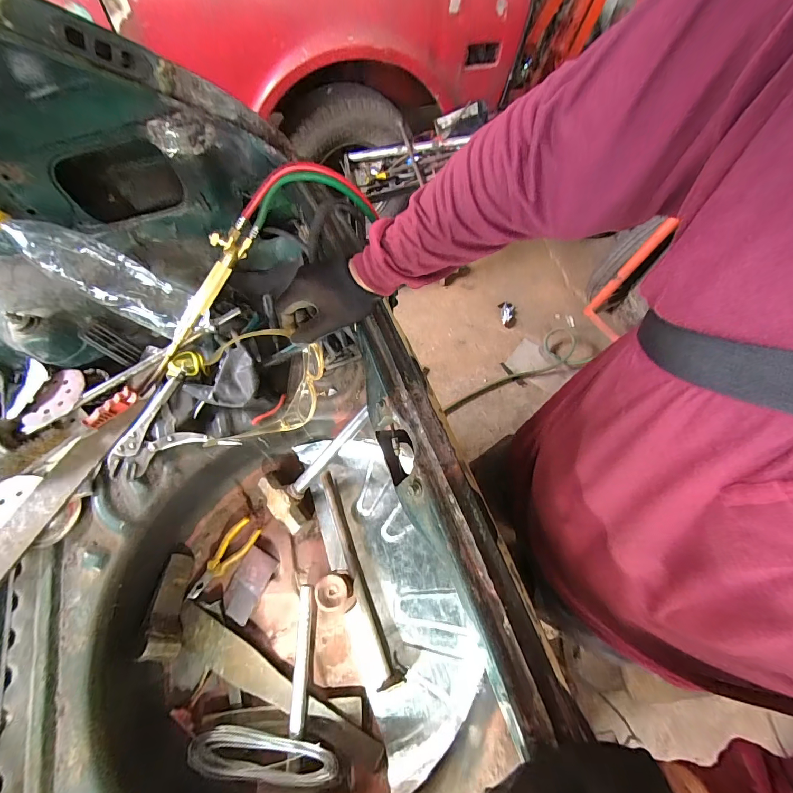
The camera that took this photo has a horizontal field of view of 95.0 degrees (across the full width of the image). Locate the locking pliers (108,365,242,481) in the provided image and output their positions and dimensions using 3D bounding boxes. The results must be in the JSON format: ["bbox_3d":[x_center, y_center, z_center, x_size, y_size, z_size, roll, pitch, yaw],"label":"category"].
[{"bbox_3d":[-0.428,0.058,0.649,0.186,0.030,0.148,-36,87,-12],"label":"locking pliers"}]

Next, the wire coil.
[{"bbox_3d":[-0.200,0.543,0.546,0.220,0.039,0.058,5,61,1],"label":"wire coil"}]

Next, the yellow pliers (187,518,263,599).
[{"bbox_3d":[-0.324,0.305,0.682,0.051,0.018,0.153,29,65,13],"label":"yellow pliers"}]

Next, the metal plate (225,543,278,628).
[{"bbox_3d":[-0.272,0.342,0.667,0.067,0.009,0.113,22,69,16],"label":"metal plate"}]

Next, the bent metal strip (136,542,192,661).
[{"bbox_3d":[-0.393,0.350,0.631,0.045,0.064,0.174,-5,62,-4],"label":"bent metal strip"}]

